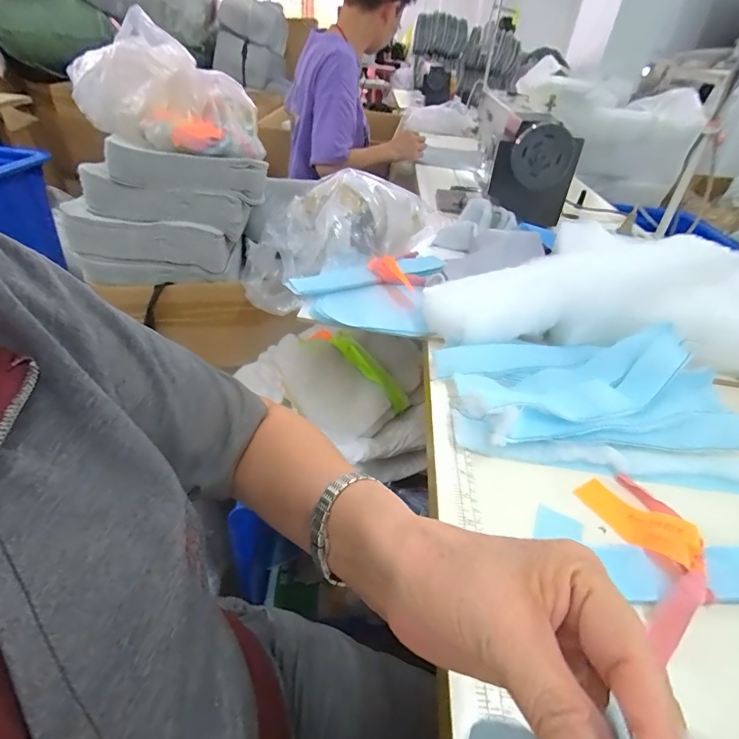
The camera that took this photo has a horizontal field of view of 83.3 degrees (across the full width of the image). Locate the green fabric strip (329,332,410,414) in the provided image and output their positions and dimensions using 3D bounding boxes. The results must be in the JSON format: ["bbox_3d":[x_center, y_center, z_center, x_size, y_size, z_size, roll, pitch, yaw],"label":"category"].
[{"bbox_3d":[0.003,0.002,0.744,0.177,0.025,0.036,46,46,0],"label":"green fabric strip"}]

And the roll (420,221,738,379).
[{"bbox_3d":[0.332,-0.091,0.548,0.497,0.136,0.148,9,38,5],"label":"roll"}]

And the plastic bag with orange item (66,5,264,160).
[{"bbox_3d":[-0.360,-0.497,0.744,0.305,0.160,0.152,14,39,11],"label":"plastic bag with orange item"}]

